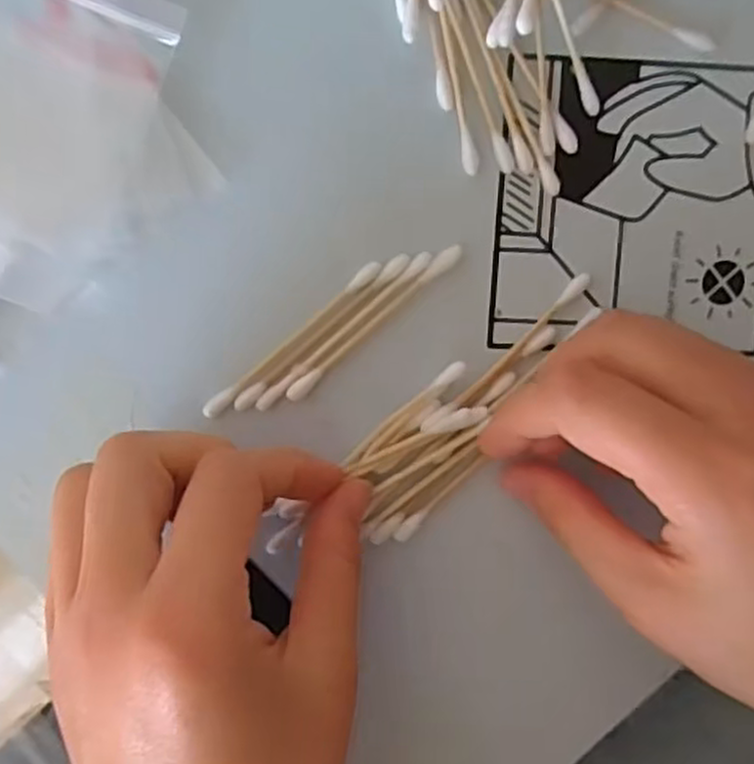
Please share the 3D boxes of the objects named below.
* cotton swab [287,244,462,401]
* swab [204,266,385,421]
[{"bbox_3d":[-0.001,-0.019,0.238,0.070,0.004,0.005,-41,96,1],"label":"cotton swab"},{"bbox_3d":[-0.027,-0.013,0.238,0.071,0.004,0.005,-41,96,1],"label":"swab"}]

